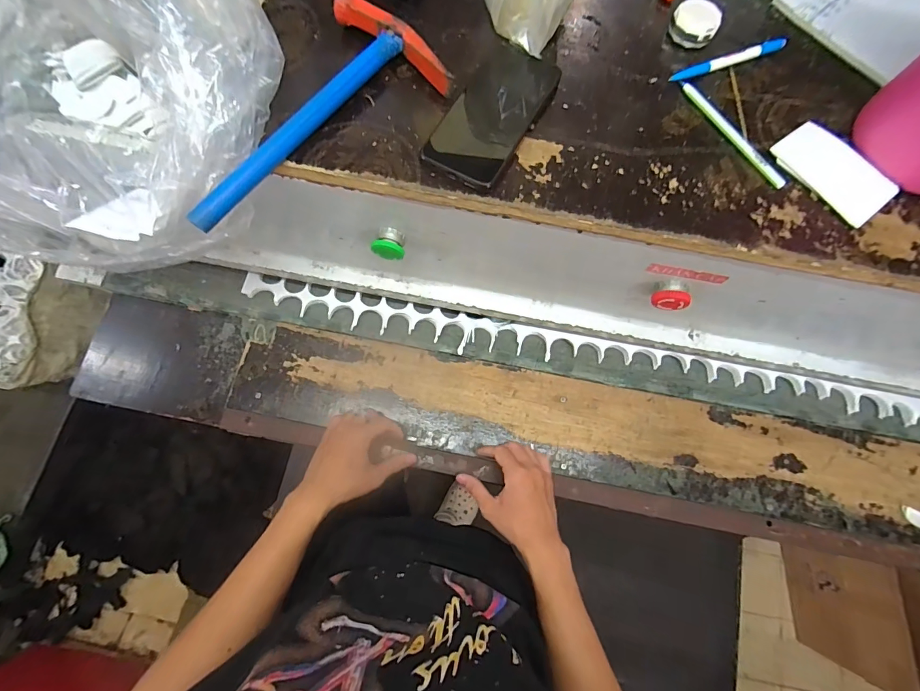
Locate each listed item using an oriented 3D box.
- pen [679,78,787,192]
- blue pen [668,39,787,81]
[{"bbox_3d":[0.263,-0.207,0.391,0.012,0.010,0.141,-27,77,-9],"label":"pen"},{"bbox_3d":[0.277,-0.295,0.417,0.131,0.007,0.013,-21,77,-7],"label":"blue pen"}]

